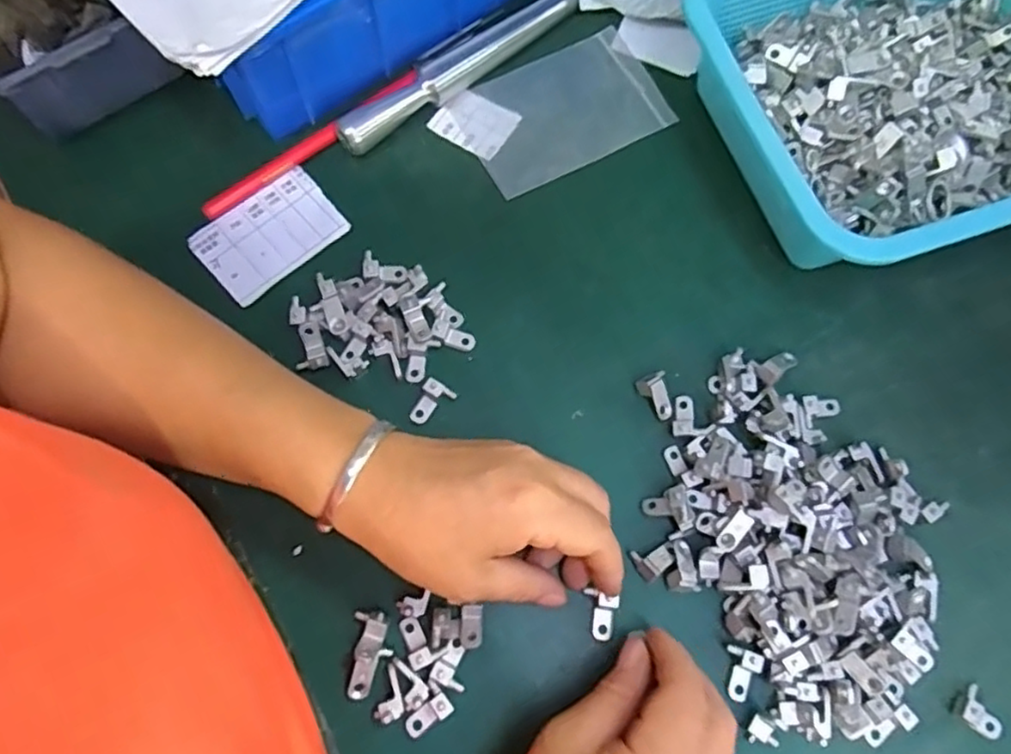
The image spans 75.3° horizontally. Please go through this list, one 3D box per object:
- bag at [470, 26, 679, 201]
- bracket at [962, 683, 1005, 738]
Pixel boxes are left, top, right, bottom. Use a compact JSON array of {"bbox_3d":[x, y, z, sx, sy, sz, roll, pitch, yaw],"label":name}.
[{"bbox_3d":[0.036,-0.164,0.403,0.121,0.004,0.079,-28,76,-10],"label":"bag"},{"bbox_3d":[0.226,0.160,0.309,0.016,0.007,0.025,-40,96,-13],"label":"bracket"}]

